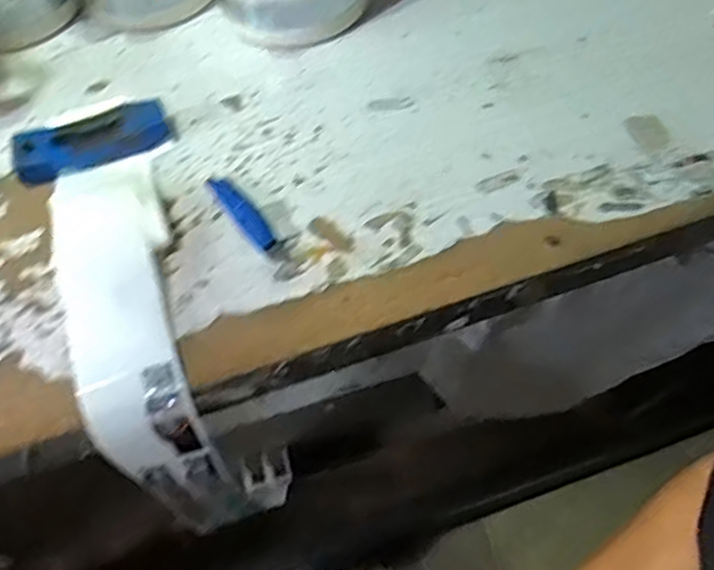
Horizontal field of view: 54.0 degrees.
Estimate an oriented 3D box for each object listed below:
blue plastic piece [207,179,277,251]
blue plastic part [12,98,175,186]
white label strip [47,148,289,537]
[{"bbox_3d":[-0.096,-0.062,0.579,0.021,0.006,0.095,-32,58,-17],"label":"blue plastic piece"},{"bbox_3d":[-0.238,-0.131,0.636,0.135,0.021,0.061,-19,56,-8],"label":"blue plastic part"},{"bbox_3d":[-0.170,0.028,0.550,0.103,0.106,0.298,-21,84,-10],"label":"white label strip"}]

